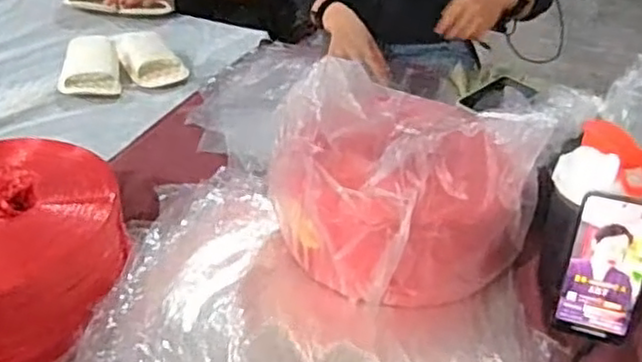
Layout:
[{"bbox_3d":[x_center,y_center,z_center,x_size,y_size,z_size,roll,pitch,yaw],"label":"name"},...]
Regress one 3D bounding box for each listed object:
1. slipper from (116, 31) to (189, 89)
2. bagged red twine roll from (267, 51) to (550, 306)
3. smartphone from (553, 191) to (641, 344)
[{"bbox_3d":[-0.308,-0.223,1.226,0.104,0.039,0.159,-13,38,-20],"label":"slipper"},{"bbox_3d":[0.084,-0.008,0.766,0.249,0.170,0.260,2,35,-1],"label":"bagged red twine roll"},{"bbox_3d":[0.291,0.093,0.694,0.077,0.163,0.014,10,23,18],"label":"smartphone"}]

